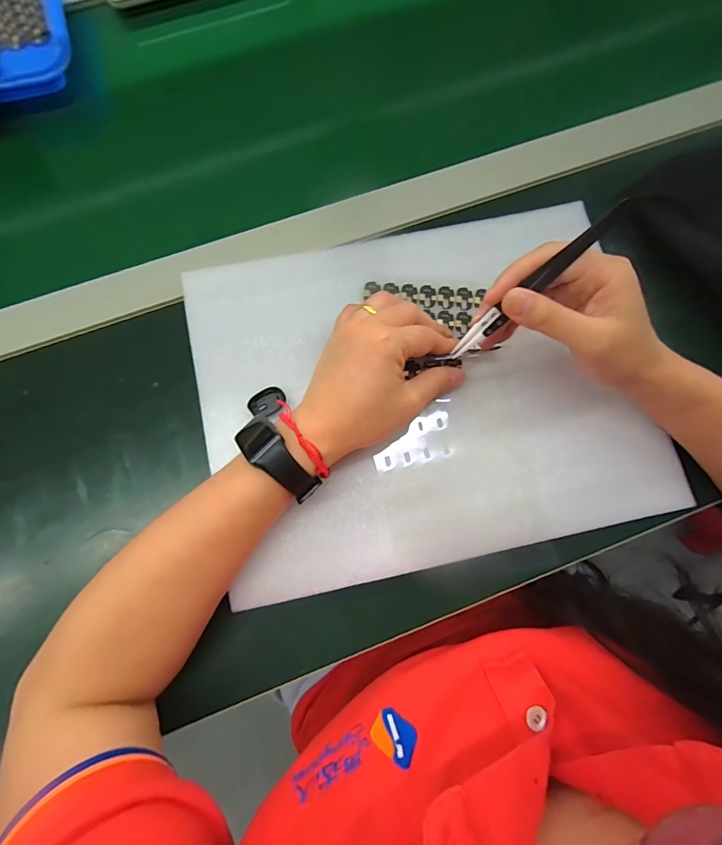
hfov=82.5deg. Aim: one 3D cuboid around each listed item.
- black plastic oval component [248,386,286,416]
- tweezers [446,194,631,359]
[{"bbox_3d":[-0.070,-0.016,0.308,0.027,0.006,0.017,-26,80,-7],"label":"black plastic oval component"},{"bbox_3d":[0.103,-0.082,0.254,0.122,0.007,0.012,-42,79,33],"label":"tweezers"}]

